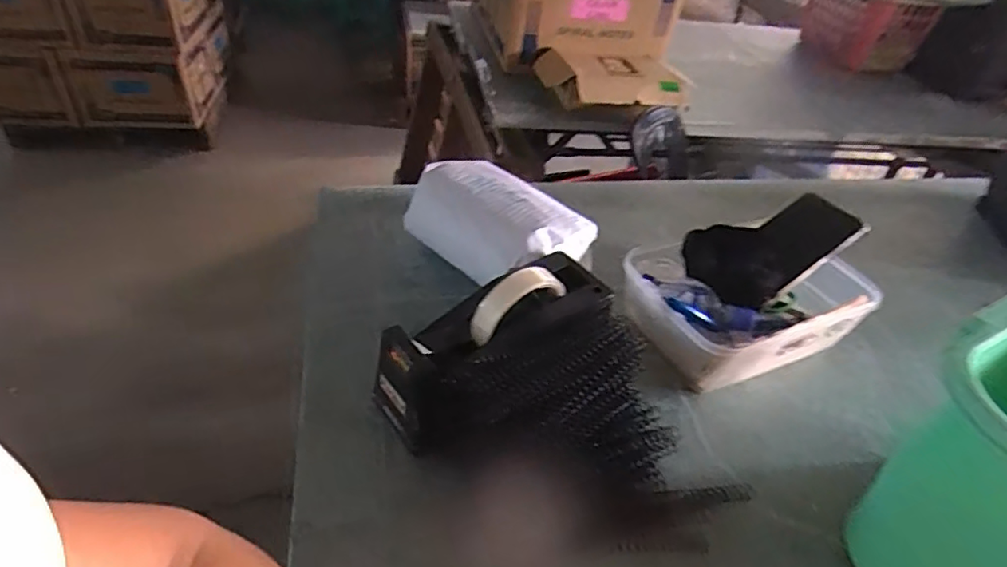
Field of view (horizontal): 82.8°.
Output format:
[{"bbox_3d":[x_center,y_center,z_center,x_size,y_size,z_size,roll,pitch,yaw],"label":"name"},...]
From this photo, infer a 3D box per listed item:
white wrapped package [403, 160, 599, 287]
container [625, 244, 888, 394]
[{"bbox_3d":[-0.010,-0.066,0.615,0.196,0.071,0.104,35,48,29],"label":"white wrapped package"},{"bbox_3d":[0.260,0.018,0.598,0.264,0.063,0.154,-10,43,-18],"label":"container"}]

